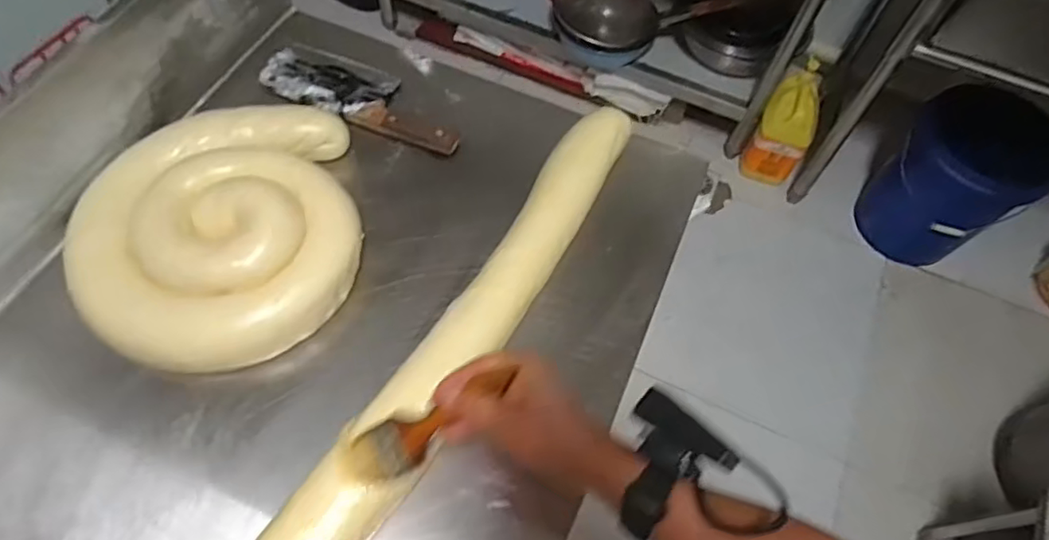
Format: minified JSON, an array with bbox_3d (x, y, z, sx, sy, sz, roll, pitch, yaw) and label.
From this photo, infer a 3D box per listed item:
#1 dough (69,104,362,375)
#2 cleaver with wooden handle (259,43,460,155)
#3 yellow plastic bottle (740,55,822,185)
[{"bbox_3d":[-0.313,-0.051,0.635,0.268,0.050,0.300,-11,63,-10],"label":"dough"},{"bbox_3d":[-0.203,-0.216,0.769,0.277,0.021,0.093,22,62,8],"label":"cleaver with wooden handle"},{"bbox_3d":[0.696,-0.385,1.642,0.141,0.325,0.091,14,34,4],"label":"yellow plastic bottle"}]

